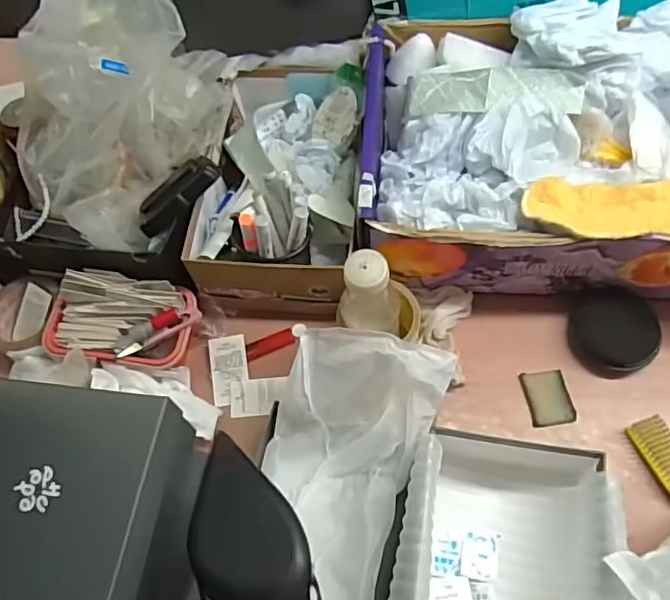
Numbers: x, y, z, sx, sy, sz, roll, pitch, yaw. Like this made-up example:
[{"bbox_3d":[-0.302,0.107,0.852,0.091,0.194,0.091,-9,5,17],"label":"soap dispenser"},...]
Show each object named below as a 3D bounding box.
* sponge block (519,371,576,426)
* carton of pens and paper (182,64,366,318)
[{"bbox_3d":[0.234,0.108,0.639,0.046,0.008,0.060,-9,63,0],"label":"sponge block"},{"bbox_3d":[-0.066,-0.154,0.708,0.171,0.135,0.320,4,63,6],"label":"carton of pens and paper"}]

